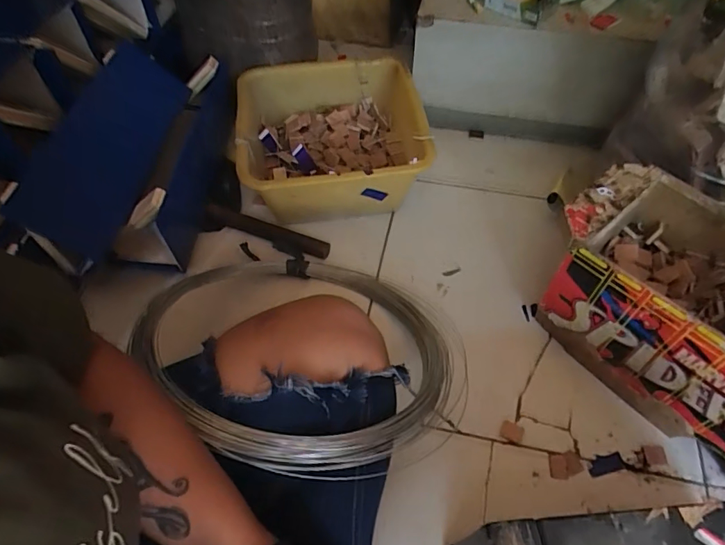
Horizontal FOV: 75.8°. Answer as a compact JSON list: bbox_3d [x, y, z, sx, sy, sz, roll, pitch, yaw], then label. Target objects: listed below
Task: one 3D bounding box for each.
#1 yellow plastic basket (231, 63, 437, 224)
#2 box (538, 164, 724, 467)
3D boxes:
[{"bbox_3d":[-0.045,-0.198,0.738,0.271,0.130,0.262,-7,55,-3],"label":"yellow plastic basket"},{"bbox_3d":[0.386,0.064,0.508,0.179,0.193,0.376,-34,61,-20],"label":"box"}]

